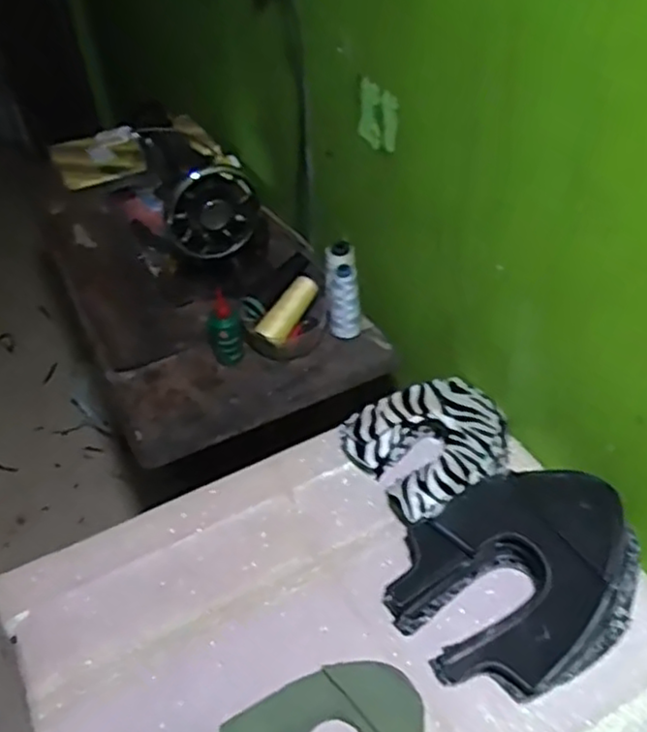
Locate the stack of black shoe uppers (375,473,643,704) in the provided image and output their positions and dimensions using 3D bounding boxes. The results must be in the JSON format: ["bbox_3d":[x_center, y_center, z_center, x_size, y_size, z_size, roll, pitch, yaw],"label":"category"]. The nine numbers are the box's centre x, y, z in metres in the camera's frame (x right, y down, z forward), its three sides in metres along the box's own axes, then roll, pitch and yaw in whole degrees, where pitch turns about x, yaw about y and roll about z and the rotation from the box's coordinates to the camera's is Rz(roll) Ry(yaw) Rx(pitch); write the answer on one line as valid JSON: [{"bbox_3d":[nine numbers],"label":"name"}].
[{"bbox_3d":[0.192,0.194,0.684,0.239,0.096,0.195,-24,47,-19],"label":"stack of black shoe uppers"}]

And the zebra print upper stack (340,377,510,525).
[{"bbox_3d":[0.129,0.085,0.816,0.178,0.060,0.165,-25,48,-21],"label":"zebra print upper stack"}]

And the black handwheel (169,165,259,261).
[{"bbox_3d":[-0.155,-0.212,0.983,0.125,0.124,0.034,-27,49,-23],"label":"black handwheel"}]

